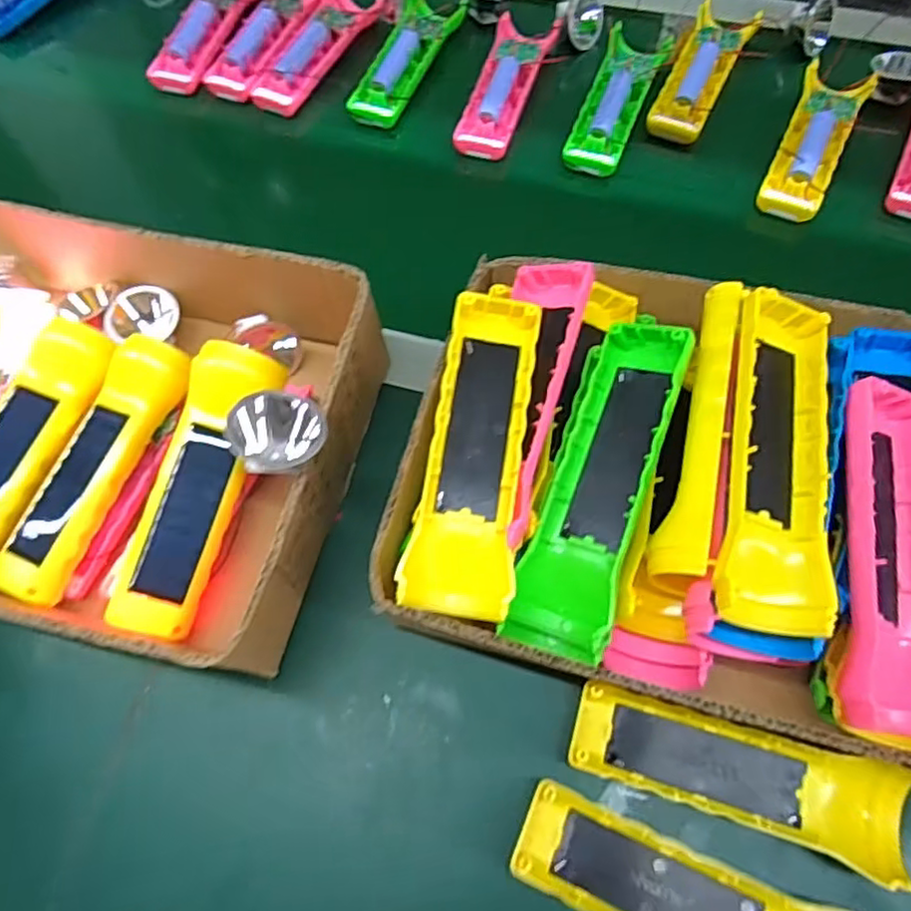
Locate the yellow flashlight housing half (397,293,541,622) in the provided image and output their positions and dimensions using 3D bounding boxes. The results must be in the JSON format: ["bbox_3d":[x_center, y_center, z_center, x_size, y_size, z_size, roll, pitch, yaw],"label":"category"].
[{"bbox_3d":[0.012,-0.003,0.313,0.047,0.030,0.151,8,68,6],"label":"yellow flashlight housing half"}]

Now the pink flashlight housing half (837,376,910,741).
[{"bbox_3d":[0.193,0.044,0.297,0.043,0.029,0.153,17,70,-28],"label":"pink flashlight housing half"}]

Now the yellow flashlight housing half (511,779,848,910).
[{"bbox_3d":[0.103,0.202,0.294,0.150,0.032,0.048,19,65,10],"label":"yellow flashlight housing half"}]

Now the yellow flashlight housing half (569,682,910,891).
[{"bbox_3d":[0.135,0.152,0.318,0.152,0.023,0.045,17,65,9],"label":"yellow flashlight housing half"}]

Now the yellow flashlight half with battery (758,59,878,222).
[{"bbox_3d":[0.273,-0.241,0.498,0.045,0.023,0.137,25,70,12],"label":"yellow flashlight half with battery"}]

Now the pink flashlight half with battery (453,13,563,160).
[{"bbox_3d":[0.041,-0.308,0.544,0.049,0.028,0.145,18,65,10],"label":"pink flashlight half with battery"}]

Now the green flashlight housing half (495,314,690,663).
[{"bbox_3d":[0.068,0.014,0.310,0.045,0.036,0.162,19,84,10],"label":"green flashlight housing half"}]

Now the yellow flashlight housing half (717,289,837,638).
[{"bbox_3d":[0.145,-0.002,0.296,0.048,0.033,0.158,10,64,6],"label":"yellow flashlight housing half"}]

